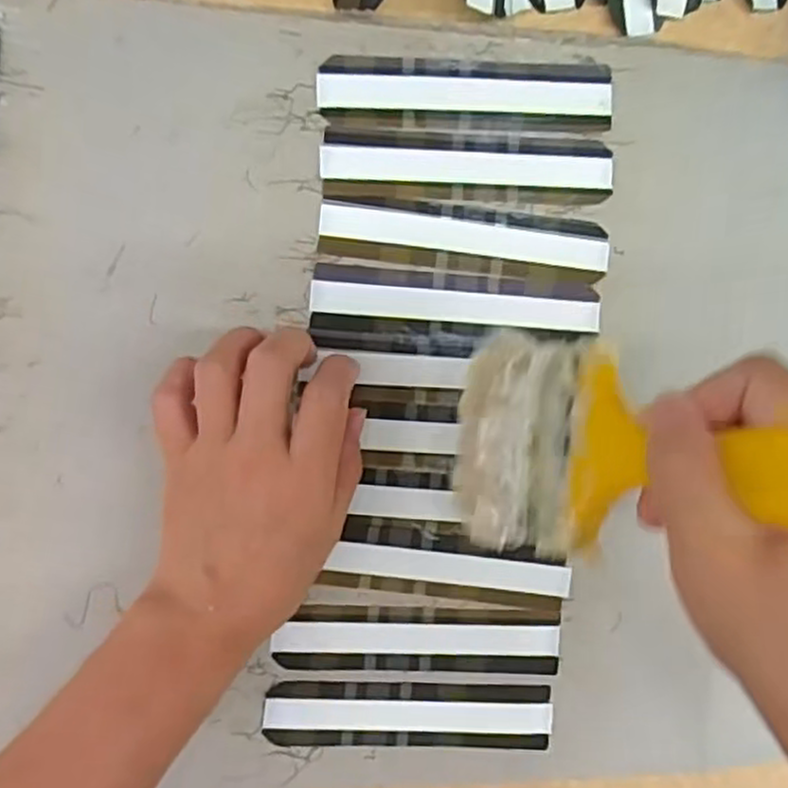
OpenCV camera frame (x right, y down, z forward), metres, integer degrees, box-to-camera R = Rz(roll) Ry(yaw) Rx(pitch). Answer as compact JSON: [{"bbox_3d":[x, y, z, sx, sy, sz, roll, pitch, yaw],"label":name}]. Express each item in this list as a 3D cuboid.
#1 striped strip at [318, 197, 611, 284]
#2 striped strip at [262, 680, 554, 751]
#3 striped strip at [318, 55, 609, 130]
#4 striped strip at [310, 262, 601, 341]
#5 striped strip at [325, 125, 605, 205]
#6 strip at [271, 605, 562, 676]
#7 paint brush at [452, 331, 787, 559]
[{"bbox_3d":[0.036,-0.076,0.370,0.141,0.004,0.031,5,92,-9],"label":"striped strip"},{"bbox_3d":[0.009,0.160,0.376,0.141,0.004,0.033,4,92,-8],"label":"striped strip"},{"bbox_3d":[0.036,-0.145,0.363,0.140,0.004,0.030,0,92,-8],"label":"striped strip"},{"bbox_3d":[0.032,-0.043,0.370,0.141,0.005,0.031,3,92,-8],"label":"striped strip"},{"bbox_3d":[0.037,-0.109,0.366,0.140,0.005,0.031,0,93,-8],"label":"striped strip"},{"bbox_3d":[0.014,0.121,0.374,0.139,0.004,0.032,4,92,-8],"label":"strip"},{"bbox_3d":[0.083,0.017,0.255,0.014,0.195,0.084,8,85,-29],"label":"paint brush"}]

